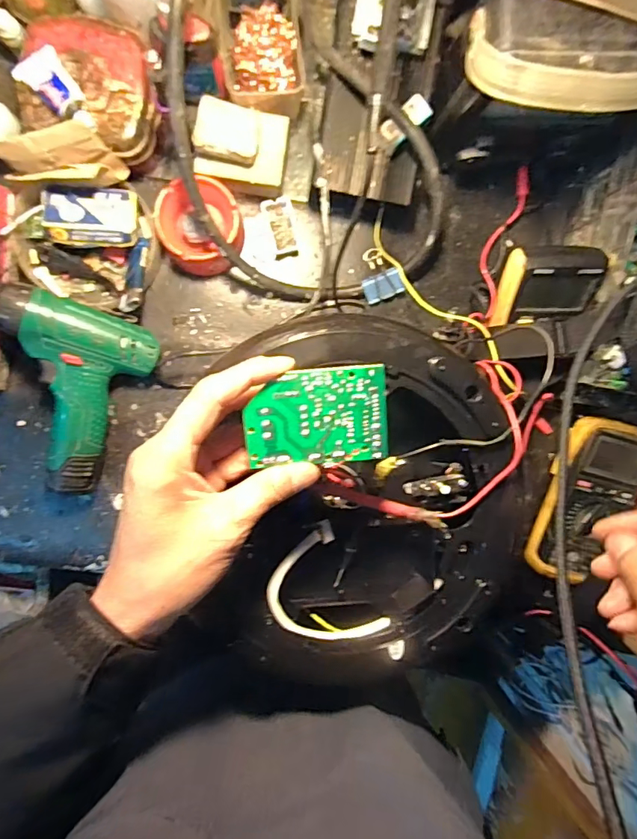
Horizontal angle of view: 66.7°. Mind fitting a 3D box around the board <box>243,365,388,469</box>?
[{"bbox_3d":[-0.001,-0.001,0.279,0.079,0.011,0.055,-5,98,-5],"label":"board"}]

